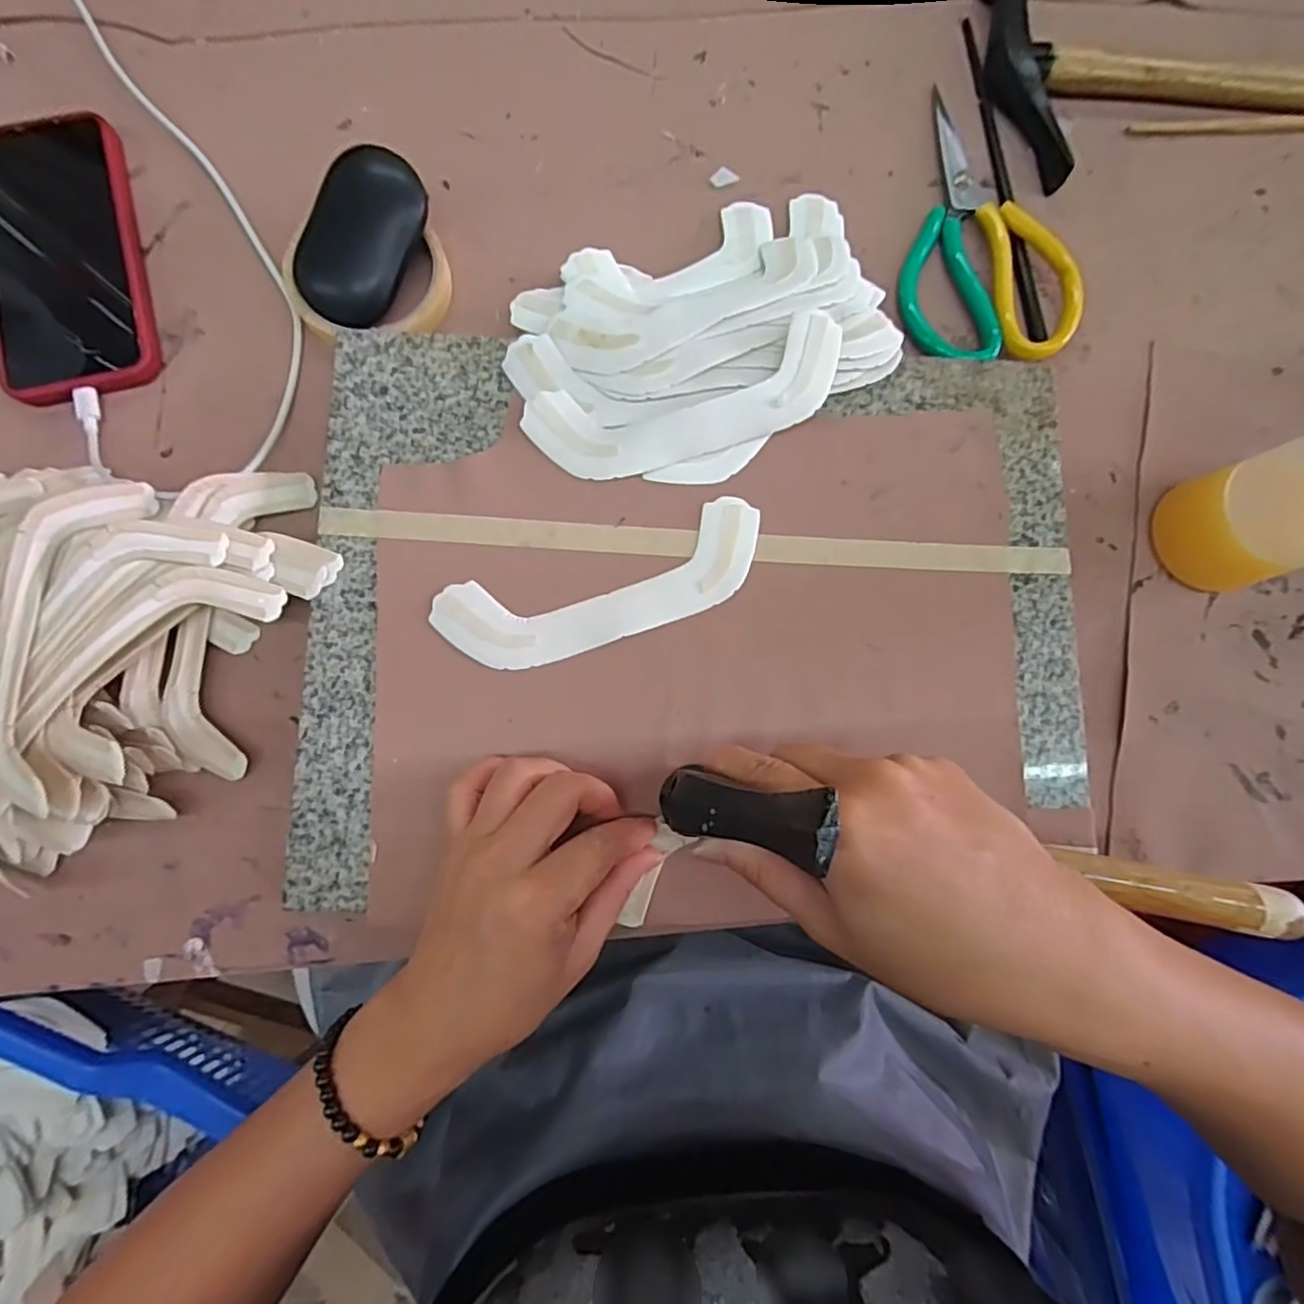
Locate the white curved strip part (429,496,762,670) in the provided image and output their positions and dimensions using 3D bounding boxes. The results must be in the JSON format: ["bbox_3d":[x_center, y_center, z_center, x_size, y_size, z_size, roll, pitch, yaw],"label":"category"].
[{"bbox_3d":[-0.023,-0.032,0.326,0.168,0.004,0.051,-19,84,-5],"label":"white curved strip part"}]

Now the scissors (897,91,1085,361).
[{"bbox_3d":[0.188,-0.255,0.385,0.095,0.020,0.174,-13,83,-4],"label":"scissors"}]

